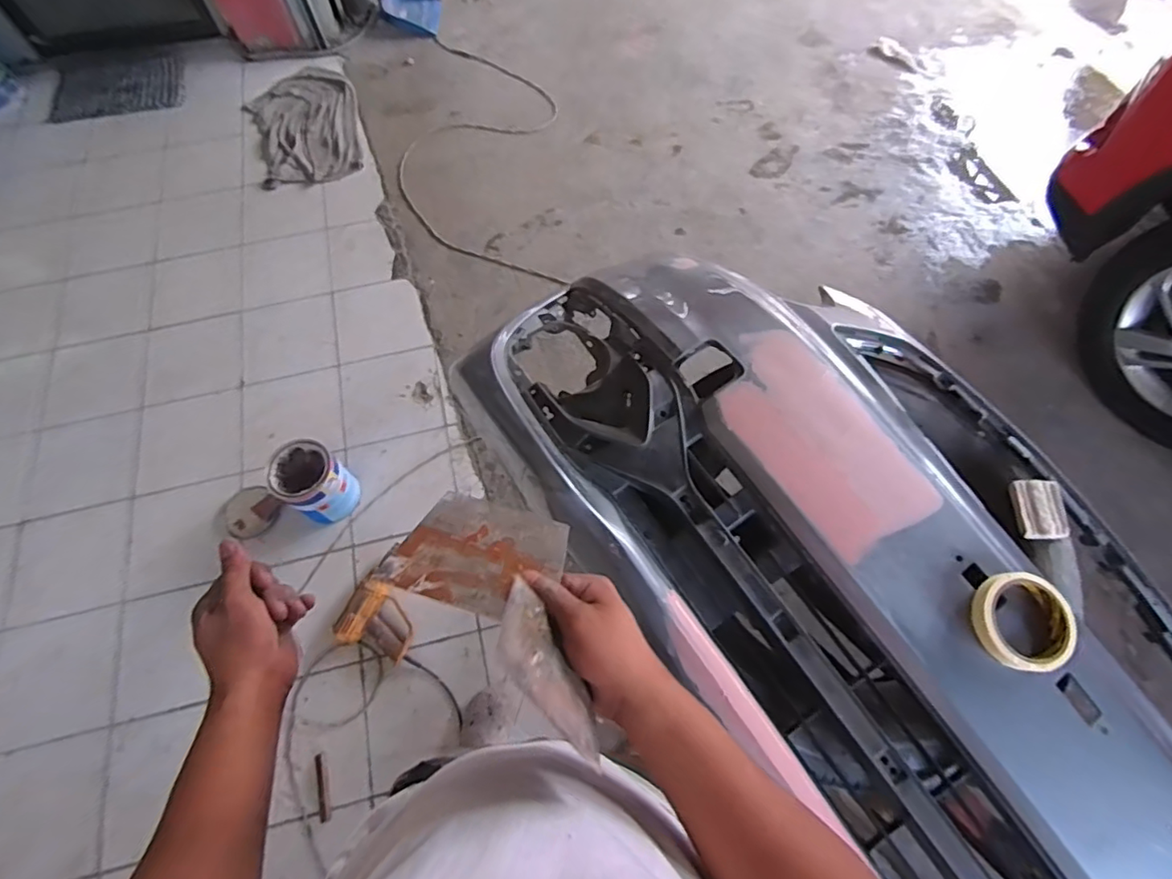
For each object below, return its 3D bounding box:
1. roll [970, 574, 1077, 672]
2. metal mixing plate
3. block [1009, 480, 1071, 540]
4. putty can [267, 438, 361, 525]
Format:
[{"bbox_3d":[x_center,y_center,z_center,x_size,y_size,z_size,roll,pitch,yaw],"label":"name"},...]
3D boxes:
[{"bbox_3d":[0.450,0.187,0.579,0.095,0.029,0.094,-1,65,1],"label":"roll"},{"bbox_3d":[-0.085,0.092,0.462,0.126,0.008,0.101,18,48,9],"label":"metal mixing plate"},{"bbox_3d":[0.554,0.085,0.686,0.052,0.017,0.073,1,65,2],"label":"block"},{"bbox_3d":[-0.727,0.123,1.520,0.179,0.207,0.165,34,70,16],"label":"putty can"}]

